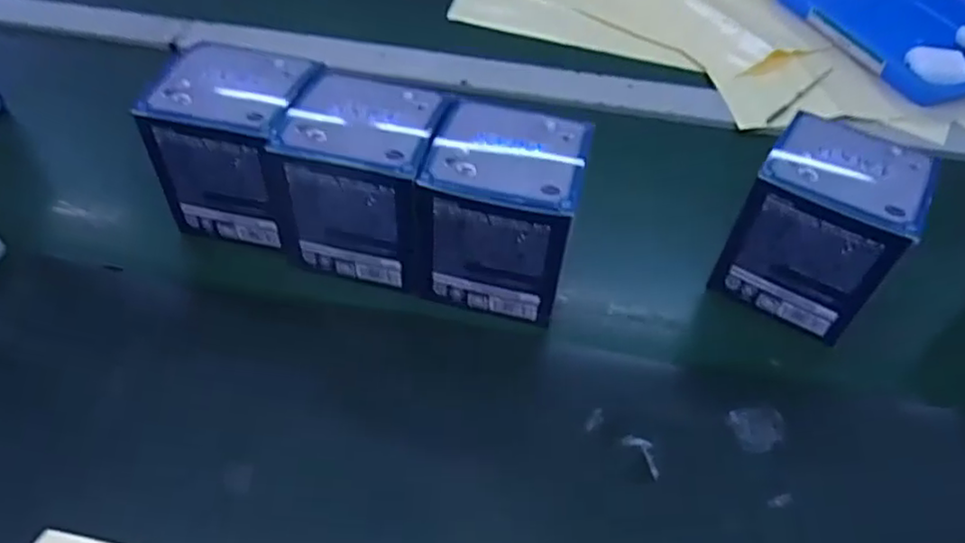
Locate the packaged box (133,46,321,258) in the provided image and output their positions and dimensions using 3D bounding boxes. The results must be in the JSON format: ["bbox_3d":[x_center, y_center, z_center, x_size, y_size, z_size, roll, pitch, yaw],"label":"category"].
[{"bbox_3d":[-0.146,-0.077,0.403,0.084,0.090,0.081,11,48,8],"label":"packaged box"}]

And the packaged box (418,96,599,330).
[{"bbox_3d":[0.013,-0.032,0.377,0.080,0.097,0.075,13,48,9],"label":"packaged box"}]

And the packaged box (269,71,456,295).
[{"bbox_3d":[-0.068,-0.053,0.388,0.083,0.091,0.076,10,48,6],"label":"packaged box"}]

